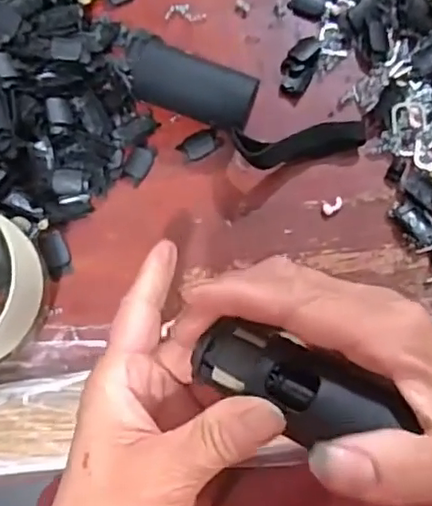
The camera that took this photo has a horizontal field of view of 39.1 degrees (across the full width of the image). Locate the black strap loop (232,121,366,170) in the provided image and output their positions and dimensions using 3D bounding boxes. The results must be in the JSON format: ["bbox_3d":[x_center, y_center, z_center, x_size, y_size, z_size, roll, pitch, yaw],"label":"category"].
[{"bbox_3d":[0.044,-0.058,0.319,0.070,0.014,0.019,-11,82,-14],"label":"black strap loop"}]

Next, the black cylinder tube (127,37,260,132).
[{"bbox_3d":[-0.014,-0.086,0.322,0.069,0.028,0.028,24,84,5],"label":"black cylinder tube"}]

